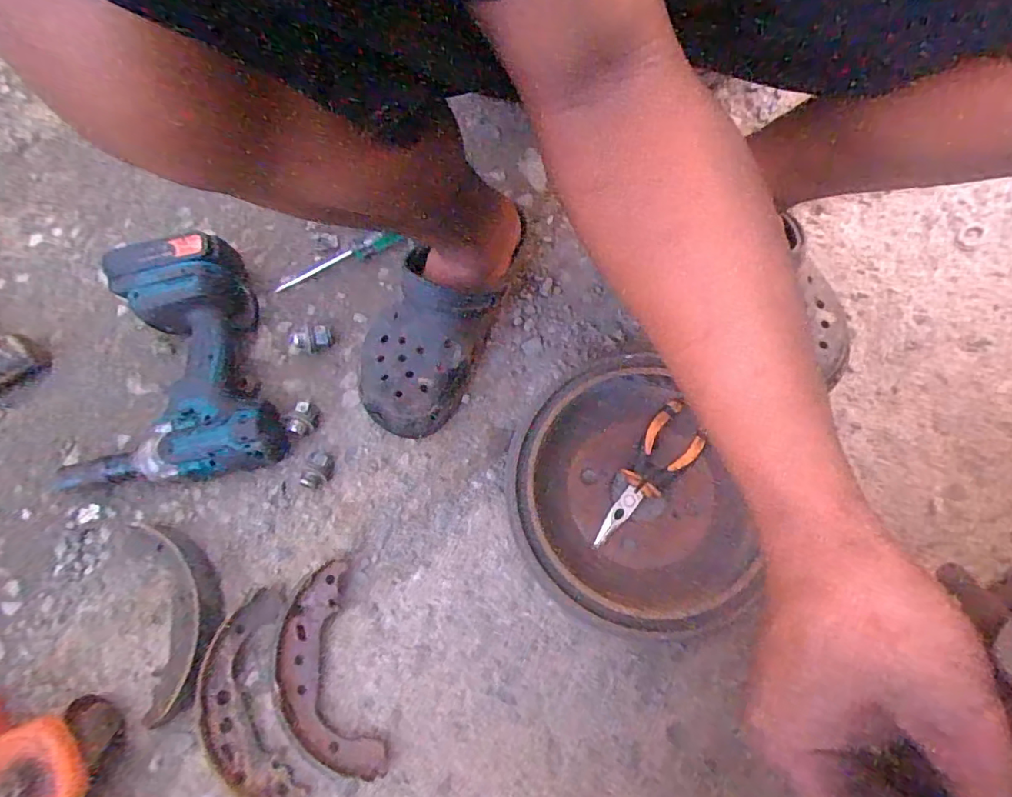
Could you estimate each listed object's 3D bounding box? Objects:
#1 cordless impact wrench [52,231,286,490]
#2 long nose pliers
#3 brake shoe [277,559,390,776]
[{"bbox_3d":[-0.347,-0.025,0.519,0.213,0.098,0.230,-19,77,-2],"label":"cordless impact wrench"},{"bbox_3d":[0.123,0.070,0.498,0.049,0.012,0.145,42,79,12],"label":"long nose pliers"},{"bbox_3d":[-0.157,0.236,0.472,0.067,0.031,0.172,-17,77,-2],"label":"brake shoe"}]

